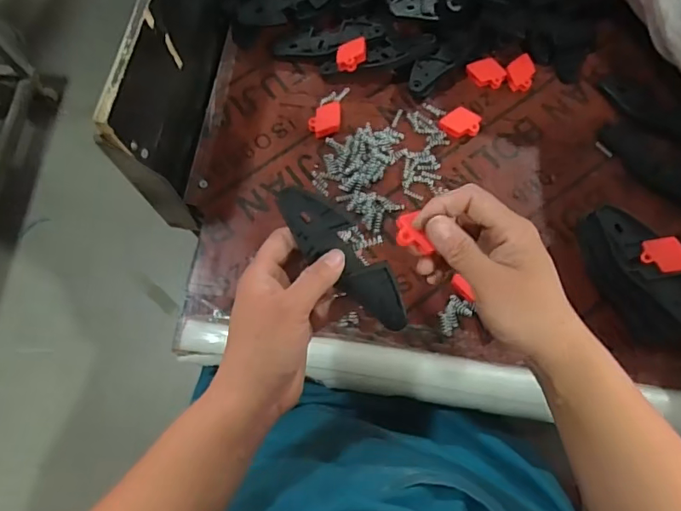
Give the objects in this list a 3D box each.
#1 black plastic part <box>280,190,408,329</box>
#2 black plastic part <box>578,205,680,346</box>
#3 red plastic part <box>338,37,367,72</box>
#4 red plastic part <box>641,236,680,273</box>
[{"bbox_3d":[0.004,0.002,0.349,0.123,0.006,0.037,43,92,-7],"label":"black plastic part"},{"bbox_3d":[0.264,0.019,0.450,0.048,0.053,0.128,-21,74,-5],"label":"black plastic part"},{"bbox_3d":[0.012,-0.219,0.542,0.031,0.008,0.039,0,74,1],"label":"red plastic part"},{"bbox_3d":[0.282,0.000,0.430,0.037,0.004,0.030,-10,79,14],"label":"red plastic part"}]

